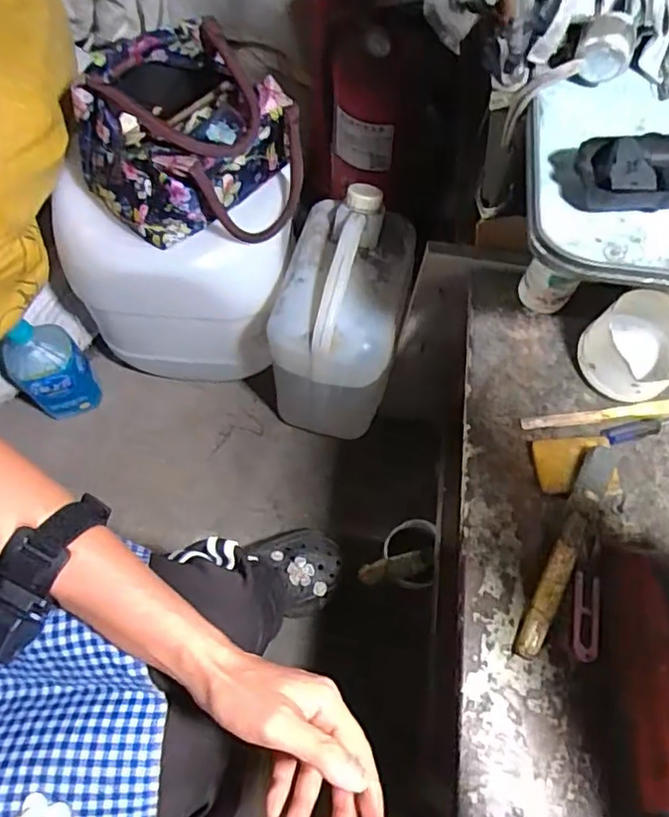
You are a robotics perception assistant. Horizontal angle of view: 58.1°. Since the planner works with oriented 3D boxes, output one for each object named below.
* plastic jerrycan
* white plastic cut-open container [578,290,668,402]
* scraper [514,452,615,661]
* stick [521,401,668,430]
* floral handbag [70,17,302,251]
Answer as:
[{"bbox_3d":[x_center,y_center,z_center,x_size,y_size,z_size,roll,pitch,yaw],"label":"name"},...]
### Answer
[{"bbox_3d":[0.009,-0.118,0.853,0.160,0.314,0.233,16,67,5],"label":"plastic jerrycan"},{"bbox_3d":[0.284,-0.058,0.563,0.093,0.058,0.086,1,67,-2],"label":"white plastic cut-open container"},{"bbox_3d":[0.199,0.116,0.504,0.033,0.025,0.194,25,68,9],"label":"scraper"},{"bbox_3d":[0.264,0.005,0.565,0.178,0.007,0.013,-6,67,-5],"label":"stick"},{"bbox_3d":[-0.155,-0.297,0.690,0.224,0.137,0.224,4,76,-18],"label":"floral handbag"}]

